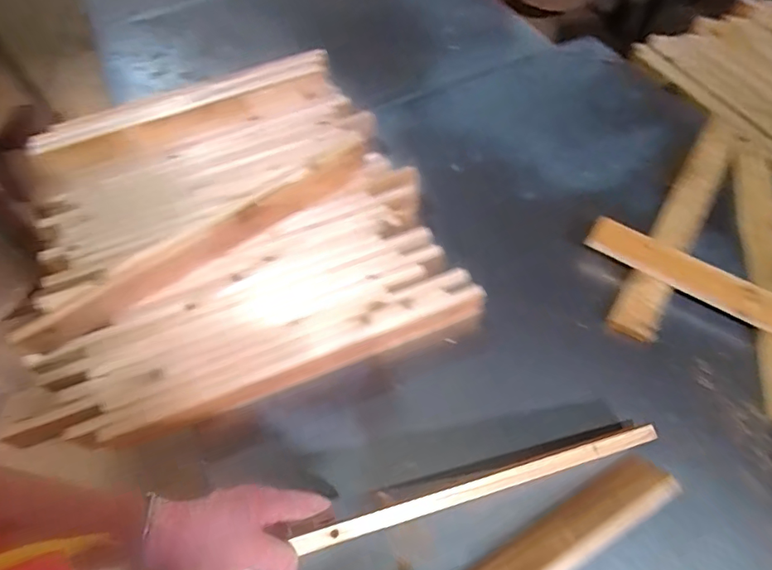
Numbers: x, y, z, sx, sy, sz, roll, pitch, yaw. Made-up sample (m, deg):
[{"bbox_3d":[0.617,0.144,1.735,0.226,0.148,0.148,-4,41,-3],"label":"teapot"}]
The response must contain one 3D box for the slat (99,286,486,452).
[{"bbox_3d":[-0.099,0.113,0.621,0.502,0.046,0.019,-21,59,-10],"label":"slat"}]

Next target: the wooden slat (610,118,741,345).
[{"bbox_3d":[0.484,-0.118,0.771,0.067,0.020,0.524,30,64,20],"label":"wooden slat"}]

